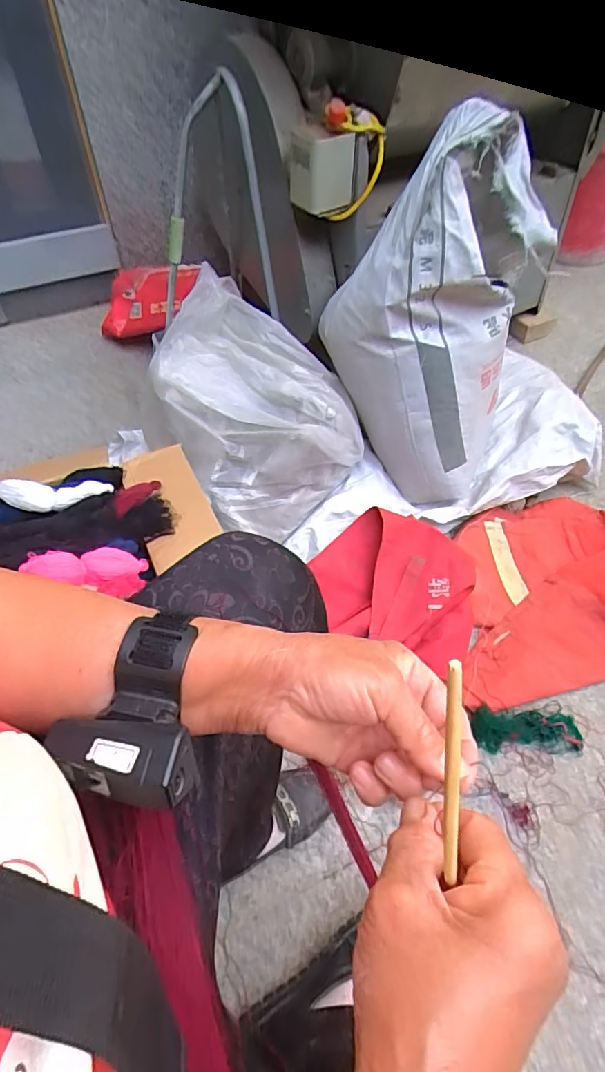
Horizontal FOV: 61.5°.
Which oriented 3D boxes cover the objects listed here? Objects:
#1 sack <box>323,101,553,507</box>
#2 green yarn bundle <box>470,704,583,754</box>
[{"bbox_3d":[0.230,-0.371,0.881,0.314,0.485,0.310,28,55,19],"label":"sack"},{"bbox_3d":[0.333,0.291,0.754,0.160,0.034,0.057,3,53,3],"label":"green yarn bundle"}]

